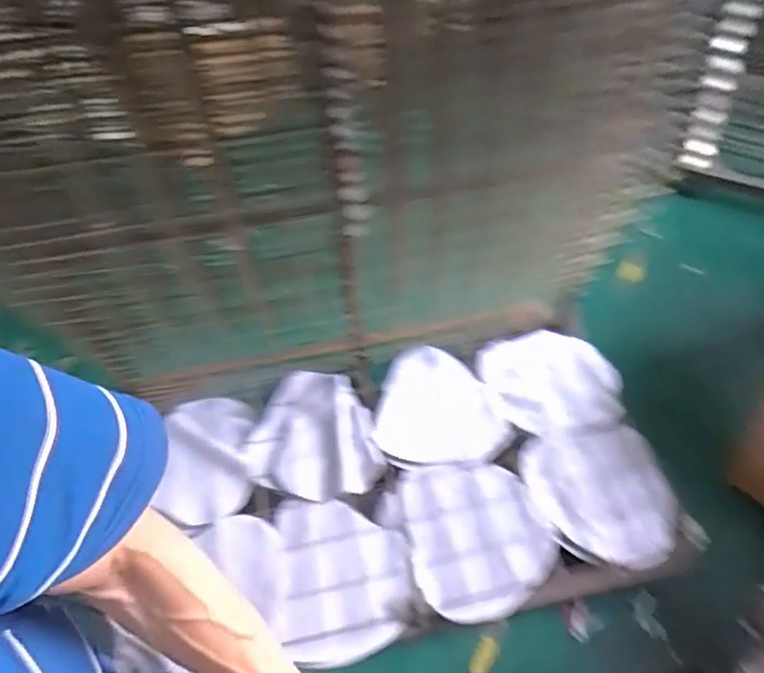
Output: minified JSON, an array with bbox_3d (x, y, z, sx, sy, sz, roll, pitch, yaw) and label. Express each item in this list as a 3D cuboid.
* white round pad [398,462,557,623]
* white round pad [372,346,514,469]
[{"bbox_3d":[0.204,0.422,1.256,0.290,0.025,0.328,-8,49,-2],"label":"white round pad"},{"bbox_3d":[0.139,0.167,1.467,0.311,0.015,0.336,-6,48,0],"label":"white round pad"}]

